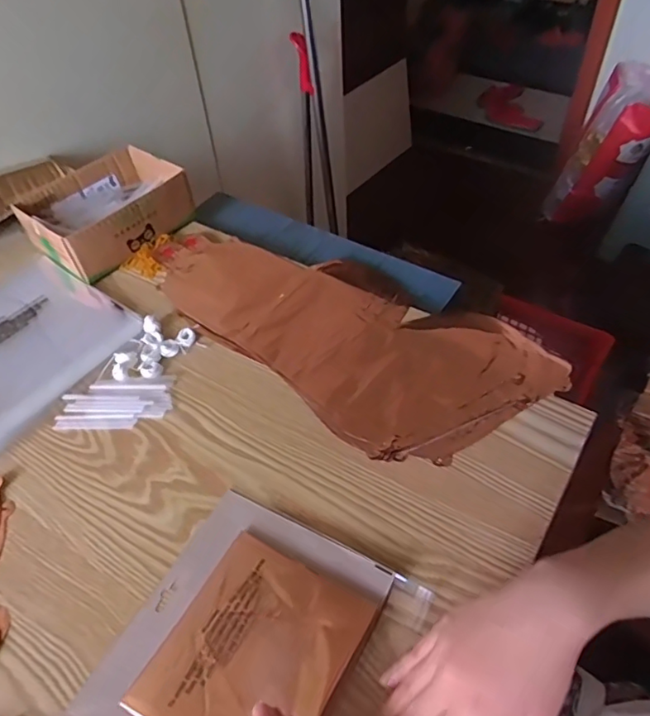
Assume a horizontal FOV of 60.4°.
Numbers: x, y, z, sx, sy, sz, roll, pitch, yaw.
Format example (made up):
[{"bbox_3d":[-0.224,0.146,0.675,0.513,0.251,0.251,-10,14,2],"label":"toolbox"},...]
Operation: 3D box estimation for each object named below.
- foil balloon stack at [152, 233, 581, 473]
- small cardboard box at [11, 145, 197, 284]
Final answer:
[{"bbox_3d":[0.009,-0.044,0.628,0.450,0.025,0.217,34,60,27],"label":"foil balloon stack"},{"bbox_3d":[-0.279,-0.191,0.716,0.135,0.063,0.176,31,58,26],"label":"small cardboard box"}]

